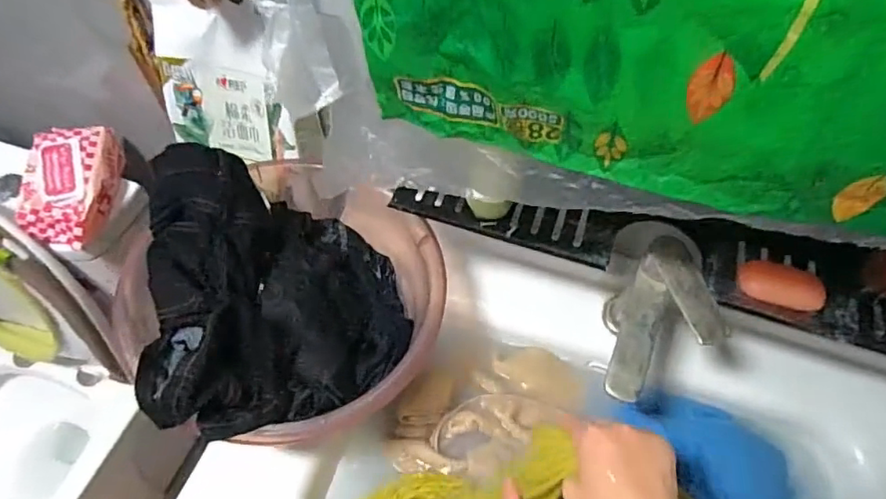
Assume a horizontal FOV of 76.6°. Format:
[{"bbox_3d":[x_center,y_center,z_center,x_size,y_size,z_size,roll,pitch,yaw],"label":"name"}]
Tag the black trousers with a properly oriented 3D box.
[{"bbox_3d":[-0.168,0.051,0.604,0.250,0.162,0.294,-7,57,-5],"label":"black trousers"}]

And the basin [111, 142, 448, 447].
[{"bbox_3d":[-0.161,0.037,0.624,0.316,0.166,0.338,-10,57,-7],"label":"basin"}]

